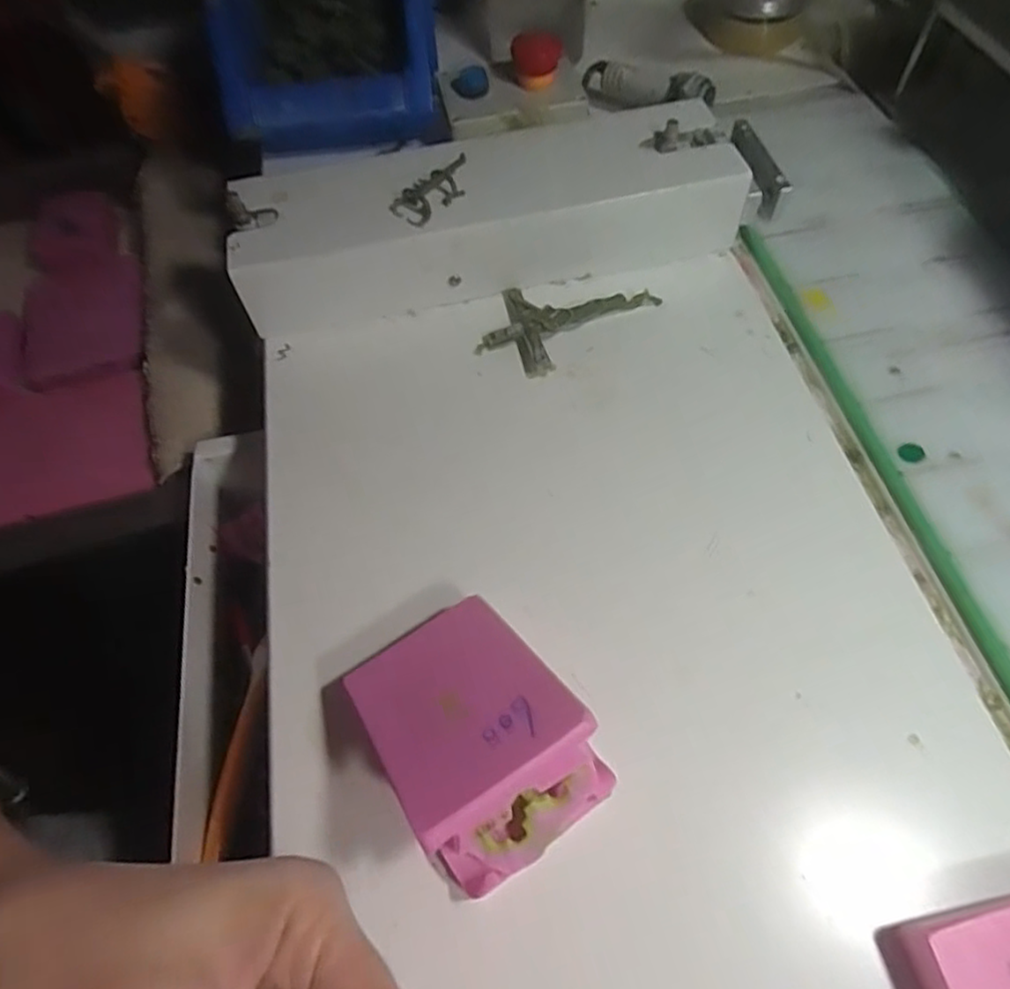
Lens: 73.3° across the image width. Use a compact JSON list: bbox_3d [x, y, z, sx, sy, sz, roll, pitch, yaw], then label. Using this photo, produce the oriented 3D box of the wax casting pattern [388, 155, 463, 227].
[{"bbox_3d":[-0.034,-0.146,0.324,0.021,0.012,0.041,38,67,23],"label":"wax casting pattern"}]

